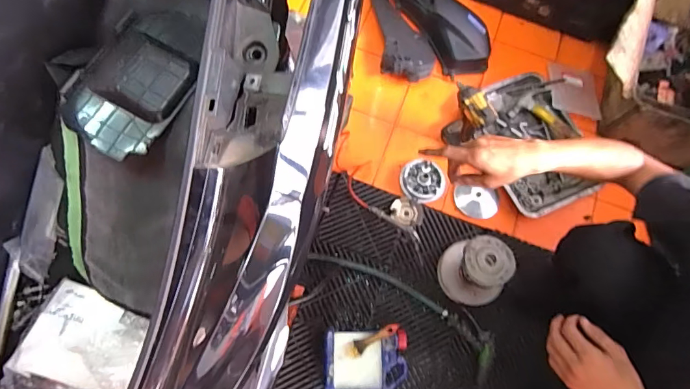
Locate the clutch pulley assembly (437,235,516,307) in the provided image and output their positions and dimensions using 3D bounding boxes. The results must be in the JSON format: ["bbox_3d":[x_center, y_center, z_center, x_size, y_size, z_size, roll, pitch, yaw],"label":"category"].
[{"bbox_3d":[0.312,0.183,1.008,0.139,0.144,0.142,1,72,-2],"label":"clutch pulley assembly"}]

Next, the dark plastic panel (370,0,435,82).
[{"bbox_3d":[0.169,-0.499,1.287,0.154,0.065,0.351,-7,72,-6],"label":"dark plastic panel"}]

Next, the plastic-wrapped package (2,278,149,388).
[{"bbox_3d":[-0.304,0.181,0.485,0.136,0.025,0.119,23,72,4],"label":"plastic-wrapped package"}]

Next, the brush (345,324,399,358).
[{"bbox_3d":[0.063,0.338,0.979,0.136,0.013,0.031,-31,75,6],"label":"brush"}]

